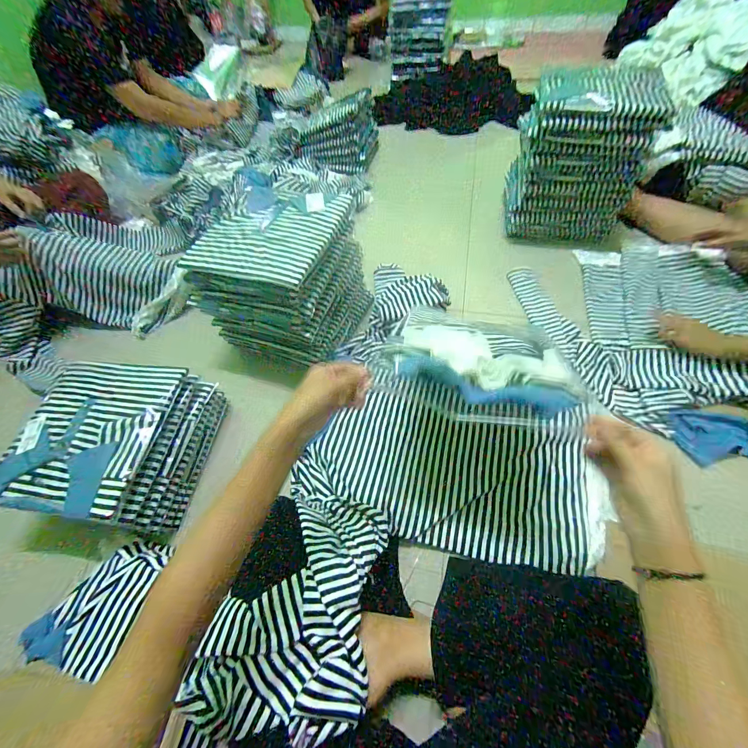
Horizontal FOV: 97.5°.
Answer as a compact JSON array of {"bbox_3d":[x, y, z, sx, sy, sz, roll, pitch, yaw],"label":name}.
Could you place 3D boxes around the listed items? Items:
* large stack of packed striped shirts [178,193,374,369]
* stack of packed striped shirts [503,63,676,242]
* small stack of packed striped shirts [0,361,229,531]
[{"bbox_3d":[-0.192,-0.207,0.745,0.277,0.257,0.271,15,60,14],"label":"large stack of packed striped shirts"},{"bbox_3d":[0.520,-0.553,0.869,0.300,0.337,0.210,15,59,14],"label":"stack of packed striped shirts"},{"bbox_3d":[-0.483,0.125,0.624,0.268,0.177,0.281,2,57,6],"label":"small stack of packed striped shirts"}]

